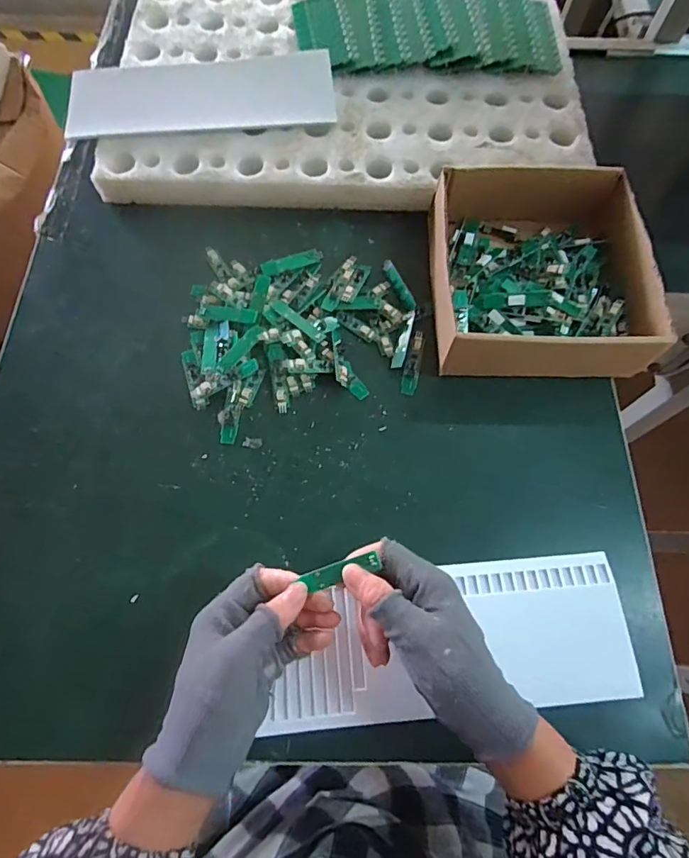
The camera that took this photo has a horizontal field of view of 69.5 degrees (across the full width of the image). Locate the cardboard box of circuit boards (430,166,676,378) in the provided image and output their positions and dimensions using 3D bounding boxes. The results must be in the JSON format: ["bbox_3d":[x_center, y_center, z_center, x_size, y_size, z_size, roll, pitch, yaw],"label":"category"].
[{"bbox_3d":[0.189,-0.153,0.490,0.191,0.064,0.204,0,68,-1],"label":"cardboard box of circuit boards"}]

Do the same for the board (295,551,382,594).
[{"bbox_3d":[-0.002,0.100,0.346,0.052,0.004,0.014,-21,82,-1],"label":"board"}]

